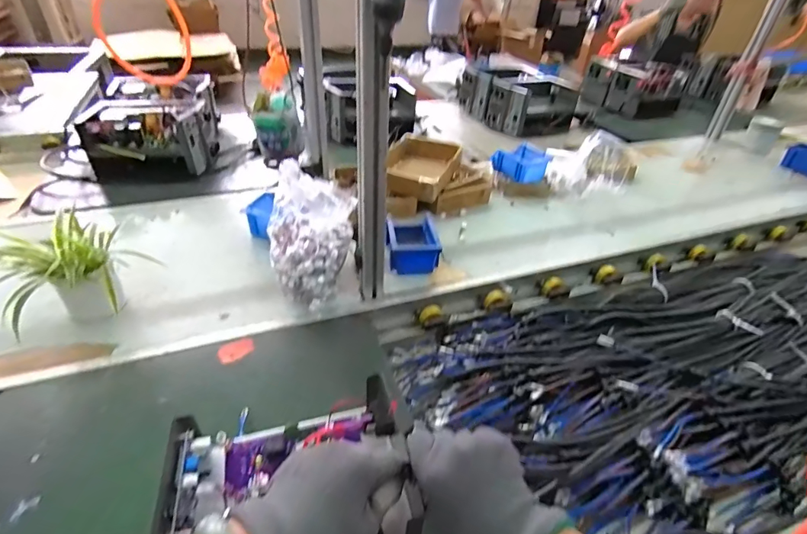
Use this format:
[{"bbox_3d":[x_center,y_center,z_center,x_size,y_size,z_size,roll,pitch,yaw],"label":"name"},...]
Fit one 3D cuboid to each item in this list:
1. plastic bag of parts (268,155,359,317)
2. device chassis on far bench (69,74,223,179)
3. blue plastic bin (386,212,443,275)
[{"bbox_3d":[-0.174,-0.053,0.817,0.154,0.222,0.172,-5,39,-11],"label":"plastic bag of parts"},{"bbox_3d":[-0.719,-0.417,1.297,0.299,0.180,0.416,-7,39,-13],"label":"device chassis on far bench"},{"bbox_3d":[0.013,-0.056,0.941,0.104,0.078,0.163,-3,38,-8],"label":"blue plastic bin"}]

